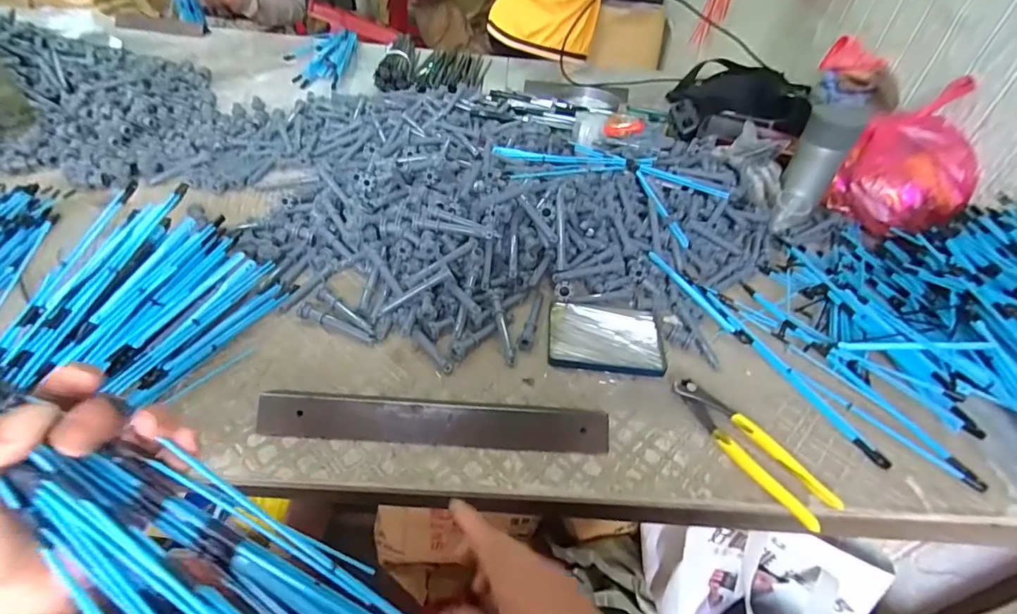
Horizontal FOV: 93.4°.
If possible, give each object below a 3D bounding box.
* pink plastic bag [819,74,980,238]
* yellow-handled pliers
[{"bbox_3d":[0.617,-0.214,0.729,0.163,0.183,0.142,35,50,27],"label":"pink plastic bag"},{"bbox_3d":[0.227,0.129,0.454,0.054,0.018,0.163,-21,50,-26],"label":"yellow-handled pliers"}]

